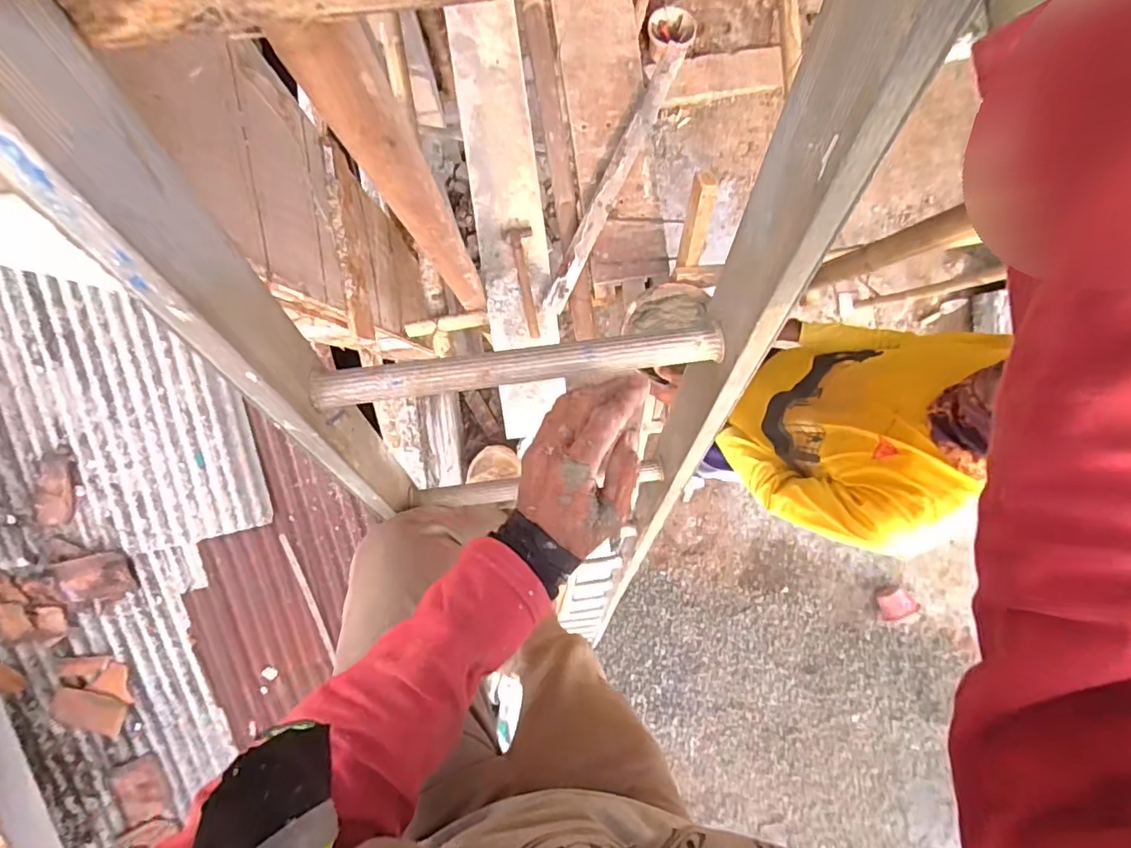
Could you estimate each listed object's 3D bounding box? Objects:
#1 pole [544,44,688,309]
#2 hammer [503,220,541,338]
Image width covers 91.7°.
[{"bbox_3d":[0.127,-0.639,1.446,0.063,0.055,0.752,26,90,-6],"label":"pole"},{"bbox_3d":[-0.111,-0.394,1.440,0.075,0.039,0.275,-8,94,-5],"label":"hammer"}]

